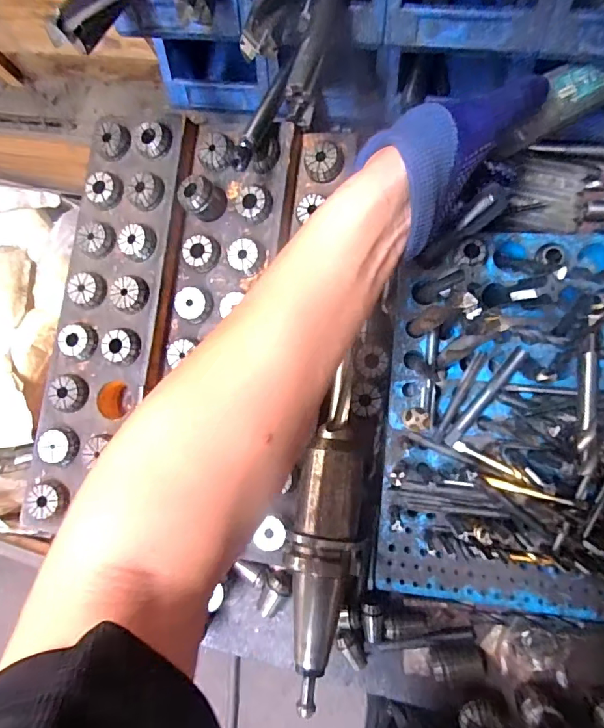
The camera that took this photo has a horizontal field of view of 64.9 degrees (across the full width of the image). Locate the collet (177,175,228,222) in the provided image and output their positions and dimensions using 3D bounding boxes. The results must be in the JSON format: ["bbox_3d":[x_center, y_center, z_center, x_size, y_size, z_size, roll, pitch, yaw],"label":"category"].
[{"bbox_3d":[-0.086,-0.143,0.410,0.028,0.033,0.028,23,87,37],"label":"collet"}]

